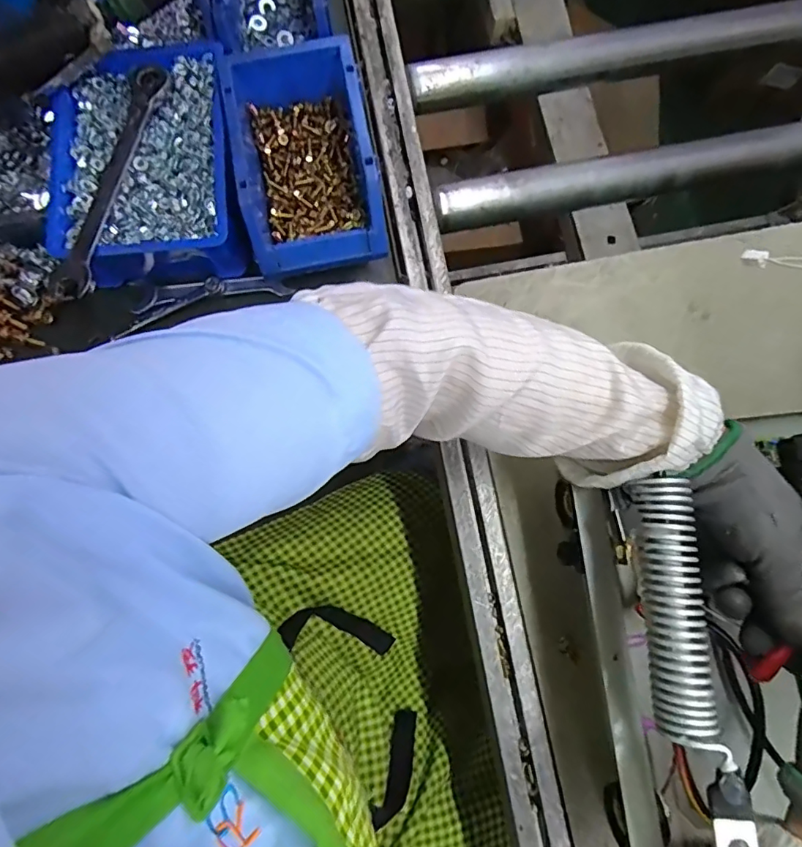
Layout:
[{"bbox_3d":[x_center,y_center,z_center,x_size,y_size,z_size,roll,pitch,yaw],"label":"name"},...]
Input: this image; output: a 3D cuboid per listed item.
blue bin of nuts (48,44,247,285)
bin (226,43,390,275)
[{"bbox_3d":[-0.219,-0.226,0.453,0.147,0.068,0.203,-7,80,-1],"label":"blue bin of nuts"},{"bbox_3d":[-0.081,-0.226,0.452,0.114,0.091,0.182,-9,80,-1],"label":"bin"}]

